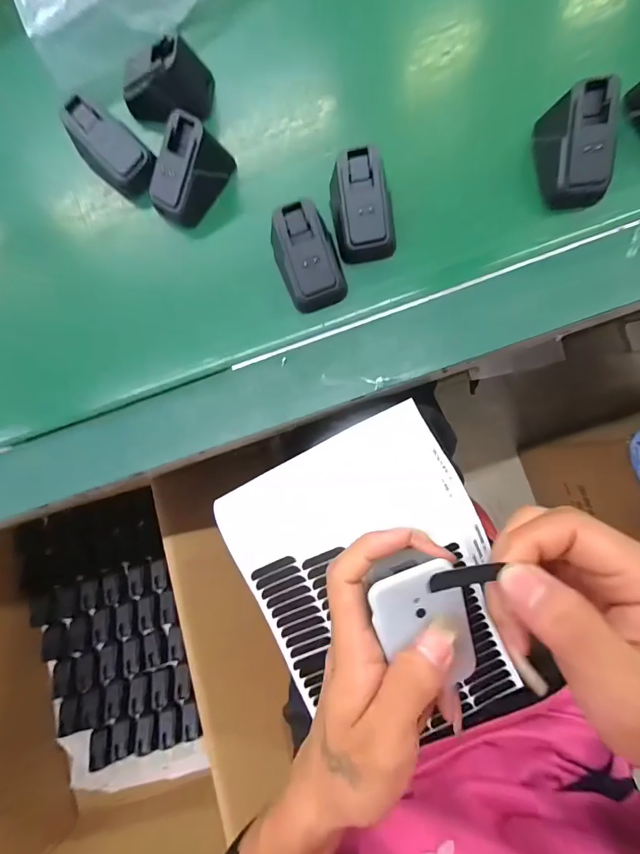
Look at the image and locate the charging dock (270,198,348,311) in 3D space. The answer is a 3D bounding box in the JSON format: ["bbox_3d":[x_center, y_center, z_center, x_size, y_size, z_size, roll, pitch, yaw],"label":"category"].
[{"bbox_3d":[-0.008,-0.120,0.276,0.044,0.038,0.062,-20,84,4],"label":"charging dock"}]

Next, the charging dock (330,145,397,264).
[{"bbox_3d":[0.031,-0.156,0.275,0.047,0.039,0.062,-14,84,5],"label":"charging dock"}]

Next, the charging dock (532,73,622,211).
[{"bbox_3d":[0.177,-0.190,0.263,0.046,0.038,0.063,-8,85,5],"label":"charging dock"}]

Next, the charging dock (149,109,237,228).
[{"bbox_3d":[-0.101,-0.193,0.295,0.034,0.044,0.067,31,89,7],"label":"charging dock"}]

